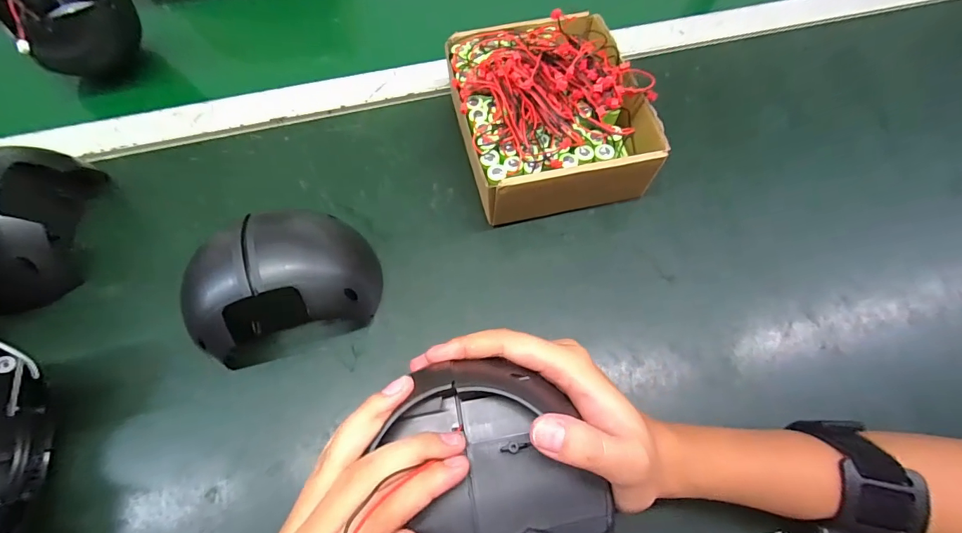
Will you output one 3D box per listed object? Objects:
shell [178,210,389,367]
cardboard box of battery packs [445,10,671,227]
[{"bbox_3d":[-0.135,0.004,0.287,0.112,0.070,0.088,-20,67,-7],"label":"shell"},{"bbox_3d":[0.058,-0.121,0.339,0.146,0.069,0.183,-11,66,-6],"label":"cardboard box of battery packs"}]

